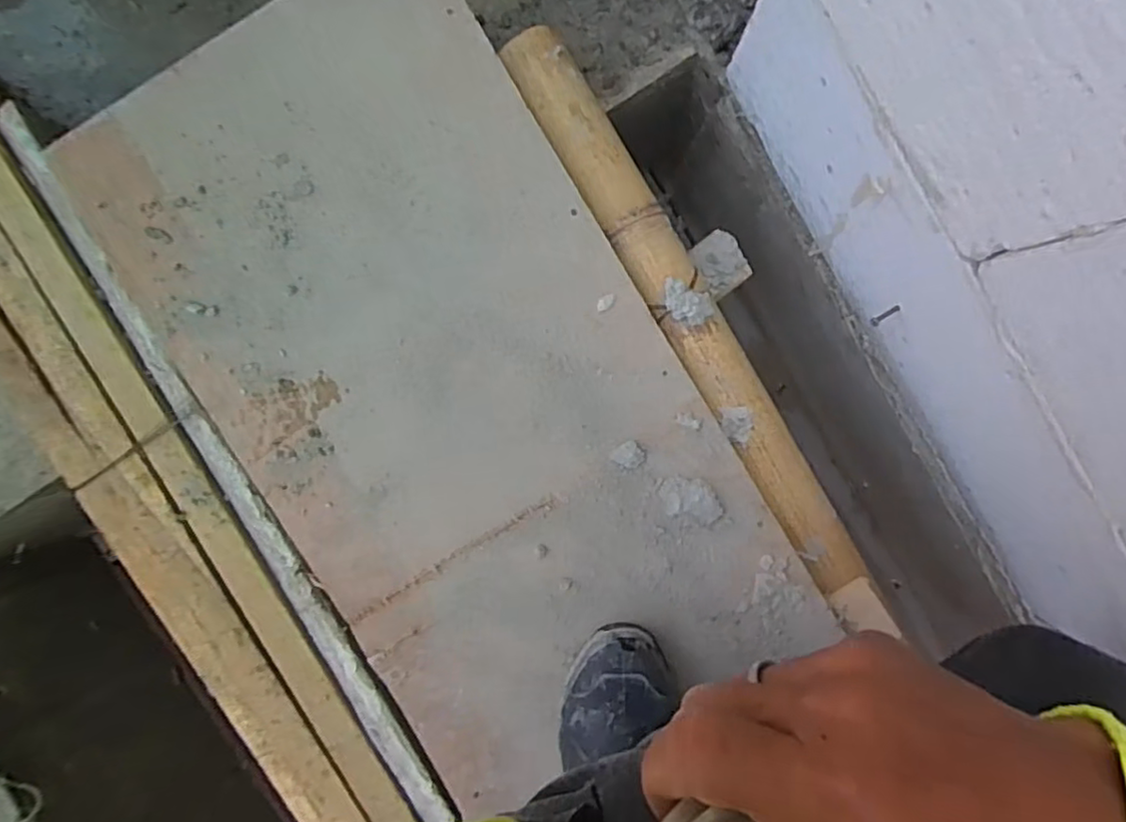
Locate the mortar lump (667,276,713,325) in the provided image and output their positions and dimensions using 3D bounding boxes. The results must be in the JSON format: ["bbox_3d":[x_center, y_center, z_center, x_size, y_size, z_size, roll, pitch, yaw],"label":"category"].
[{"bbox_3d":[0.109,-0.095,0.566,0.046,0.010,0.031,21,95,0],"label":"mortar lump"}]

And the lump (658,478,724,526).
[{"bbox_3d":[0.112,0.077,0.560,0.056,0.005,0.035,15,95,1],"label":"lump"}]

